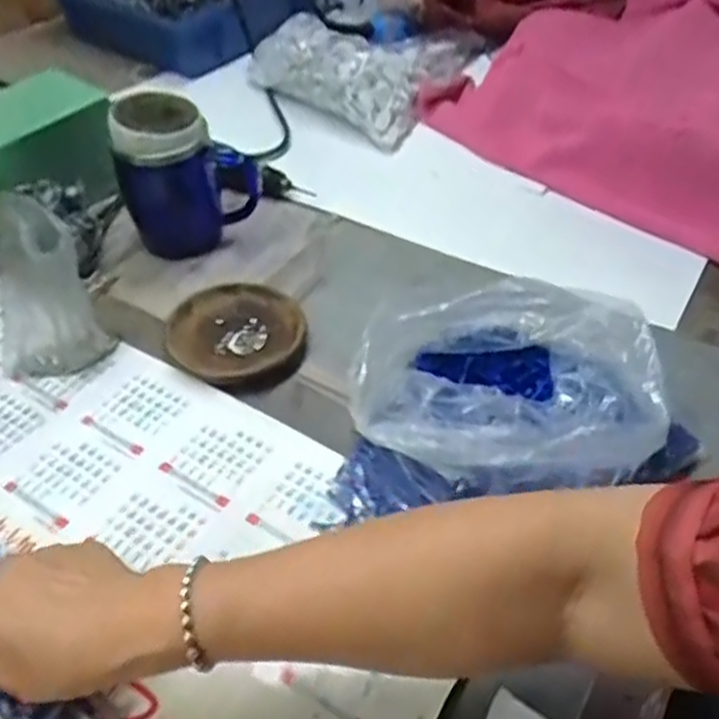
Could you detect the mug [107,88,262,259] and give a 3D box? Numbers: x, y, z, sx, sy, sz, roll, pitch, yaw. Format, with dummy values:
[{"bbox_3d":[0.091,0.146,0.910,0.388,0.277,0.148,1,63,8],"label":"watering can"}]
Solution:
[{"bbox_3d":[-0.159,-0.174,0.673,0.120,0.135,0.083,-15,47,-13],"label":"mug"}]

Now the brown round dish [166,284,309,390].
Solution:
[{"bbox_3d":[-0.097,-0.021,0.601,0.112,0.017,0.105,-1,46,1],"label":"brown round dish"}]

